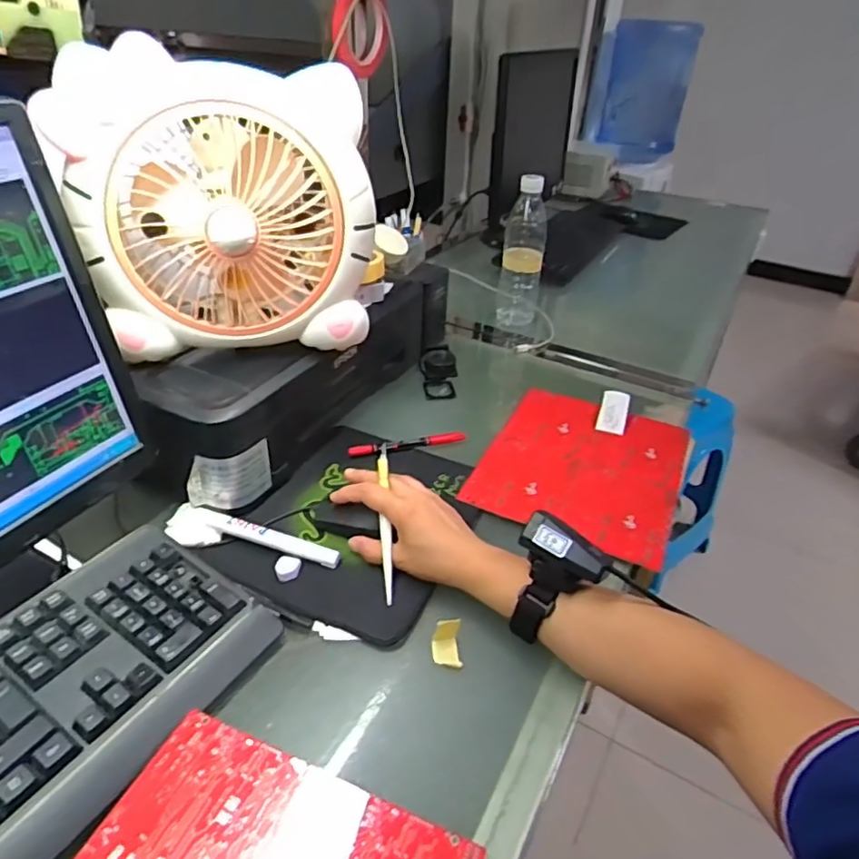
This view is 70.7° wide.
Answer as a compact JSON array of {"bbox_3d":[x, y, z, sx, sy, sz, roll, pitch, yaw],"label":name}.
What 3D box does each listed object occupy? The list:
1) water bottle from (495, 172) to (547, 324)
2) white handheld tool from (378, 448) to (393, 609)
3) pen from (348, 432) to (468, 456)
[{"bbox_3d":[0.154,-0.285,0.993,0.067,0.245,0.058,10,35,8],"label":"water bottle"},{"bbox_3d":[-0.040,0.083,0.547,0.009,0.011,0.149,-1,66,-7],"label":"white handheld tool"},{"bbox_3d":[-0.024,0.017,0.706,0.139,0.016,0.016,-10,37,-19],"label":"pen"}]

